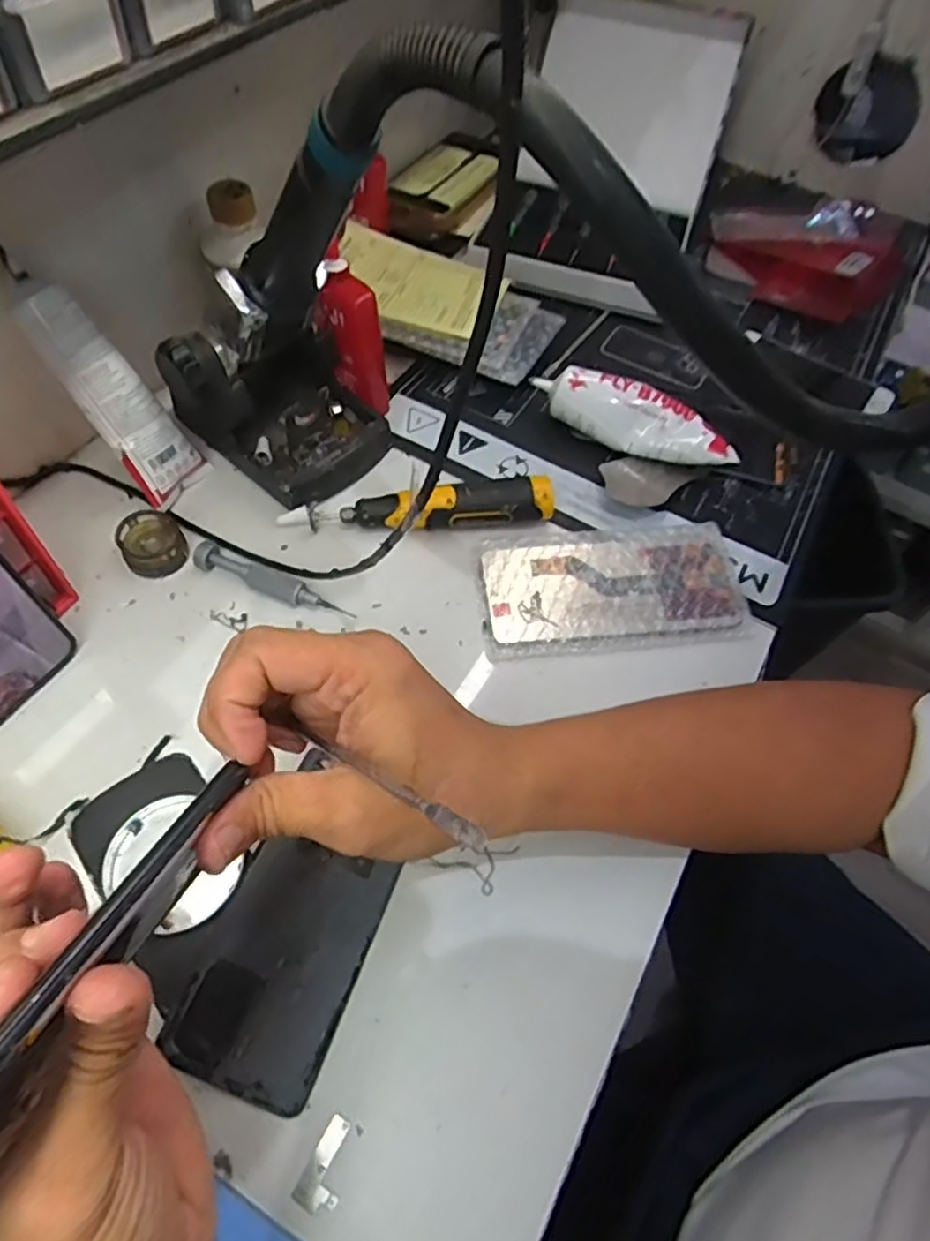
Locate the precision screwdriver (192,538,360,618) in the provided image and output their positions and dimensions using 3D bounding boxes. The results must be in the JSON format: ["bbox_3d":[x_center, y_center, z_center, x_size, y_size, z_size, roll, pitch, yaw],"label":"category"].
[{"bbox_3d":[-0.121,-0.025,0.437,0.107,0.015,0.018,21,59,7],"label":"precision screwdriver"}]

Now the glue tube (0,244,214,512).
[{"bbox_3d":[-0.221,-0.144,0.429,0.023,0.154,0.049,8,50,39],"label":"glue tube"}]

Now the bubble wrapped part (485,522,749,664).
[{"bbox_3d":[0.098,-0.028,0.458,0.175,0.011,0.095,-5,59,-9],"label":"bubble wrapped part"}]

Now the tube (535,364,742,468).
[{"bbox_3d":[0.126,-0.152,0.513,0.151,0.038,0.034,28,60,11],"label":"tube"}]

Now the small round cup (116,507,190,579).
[{"bbox_3d":[-0.200,-0.048,0.442,0.038,0.019,0.046,-27,65,-20],"label":"small round cup"}]

